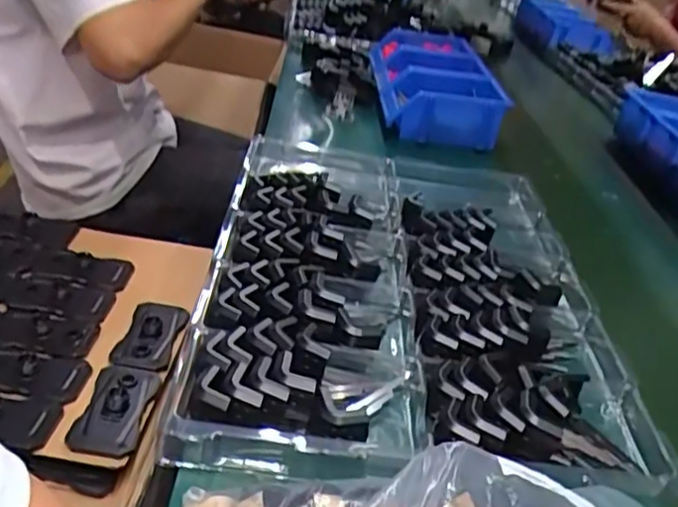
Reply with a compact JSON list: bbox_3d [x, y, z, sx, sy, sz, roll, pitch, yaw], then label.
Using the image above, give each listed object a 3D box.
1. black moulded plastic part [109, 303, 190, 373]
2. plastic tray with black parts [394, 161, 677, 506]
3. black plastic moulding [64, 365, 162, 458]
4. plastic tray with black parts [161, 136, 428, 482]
[{"bbox_3d":[-0.203,0.087,0.713,0.057,0.024,0.112,11,32,-3],"label":"black moulded plastic part"},{"bbox_3d":[0.161,0.057,0.617,0.199,0.061,0.398,8,32,-6],"label":"plastic tray with black parts"},{"bbox_3d":[-0.208,0.146,0.617,0.059,0.020,0.108,11,32,-1],"label":"black plastic moulding"},{"bbox_3d":[-0.024,0.032,0.592,0.176,0.054,0.405,10,32,-4],"label":"plastic tray with black parts"}]

